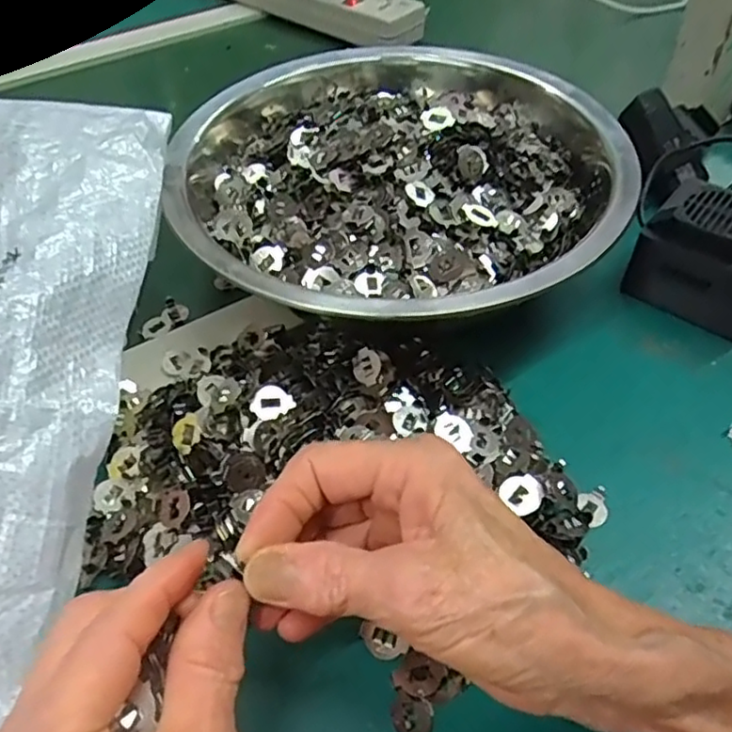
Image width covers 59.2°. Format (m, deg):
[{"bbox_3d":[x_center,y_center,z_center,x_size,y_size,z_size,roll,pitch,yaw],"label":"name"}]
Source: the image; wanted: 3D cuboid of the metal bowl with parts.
[{"bbox_3d":[0.018,-0.116,0.393,0.250,0.070,0.258,-2,49,2],"label":"metal bowl with parts"}]

